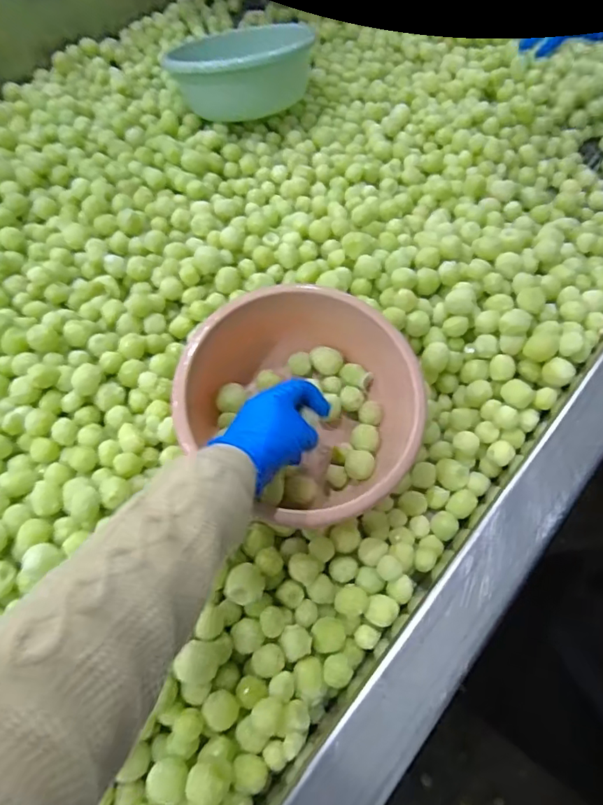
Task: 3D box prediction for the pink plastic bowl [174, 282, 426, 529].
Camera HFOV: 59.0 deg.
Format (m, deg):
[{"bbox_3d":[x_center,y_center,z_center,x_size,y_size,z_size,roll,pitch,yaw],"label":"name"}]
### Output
[{"bbox_3d":[0.008,0.011,0.546,0.218,0.117,0.219,-1,62,2],"label":"pink plastic bowl"}]

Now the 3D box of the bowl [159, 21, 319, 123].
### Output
[{"bbox_3d":[-0.103,-0.539,0.872,0.251,0.092,0.225,20,53,24],"label":"bowl"}]

